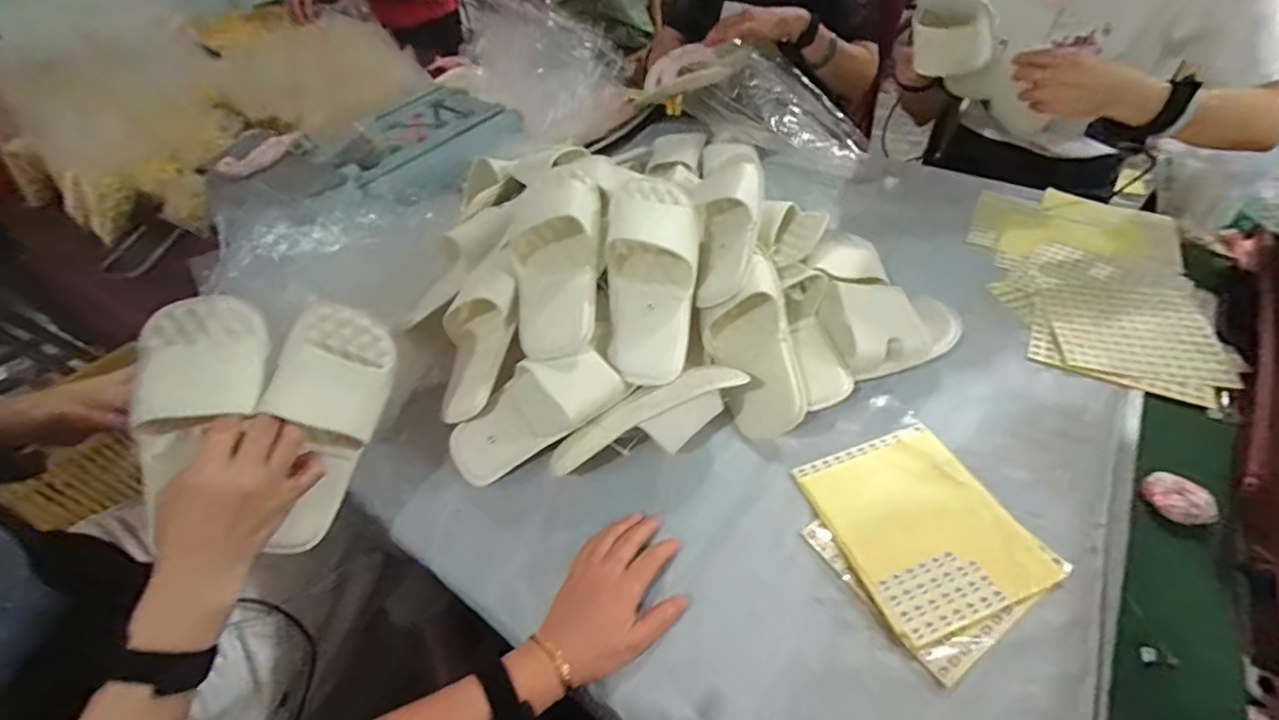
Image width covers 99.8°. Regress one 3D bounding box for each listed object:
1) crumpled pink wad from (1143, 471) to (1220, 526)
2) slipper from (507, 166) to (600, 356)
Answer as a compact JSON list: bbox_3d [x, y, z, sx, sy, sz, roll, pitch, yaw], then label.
[{"bbox_3d":[0.507,0.131,0.508,0.044,0.019,0.051,-7,47,-1],"label":"crumpled pink wad"},{"bbox_3d":[-0.101,-0.122,0.630,0.113,0.067,0.258,-4,68,1],"label":"slipper"}]

